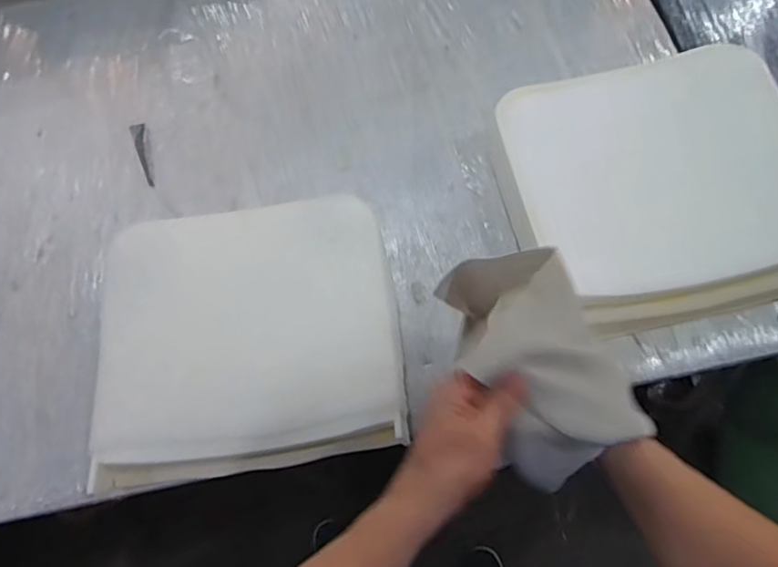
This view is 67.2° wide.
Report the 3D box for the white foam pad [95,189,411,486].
[{"bbox_3d":[-0.219,0.066,0.925,0.452,0.075,0.419,-9,65,-1],"label":"white foam pad"}]

